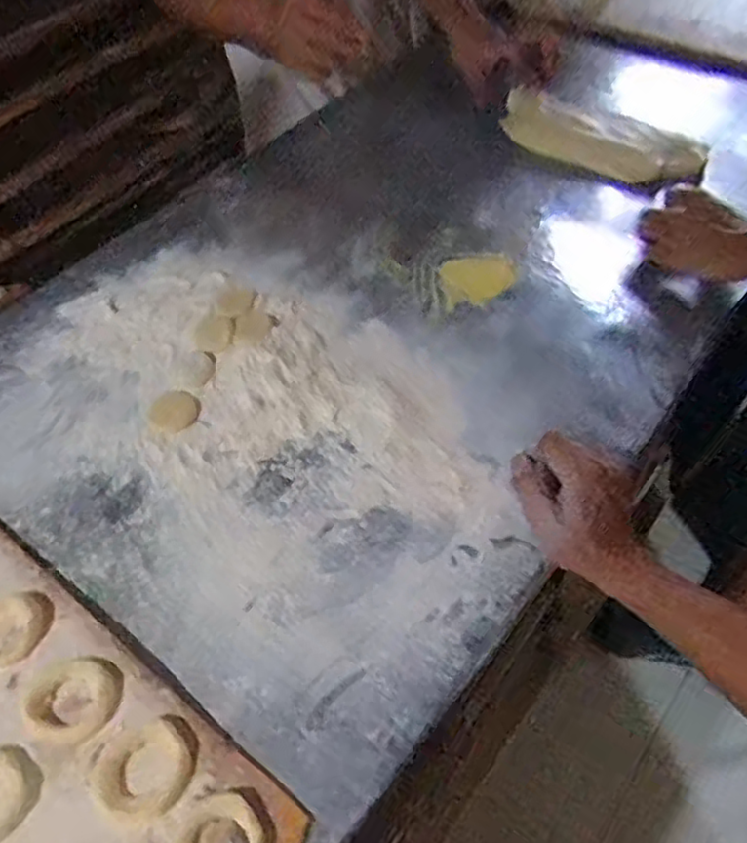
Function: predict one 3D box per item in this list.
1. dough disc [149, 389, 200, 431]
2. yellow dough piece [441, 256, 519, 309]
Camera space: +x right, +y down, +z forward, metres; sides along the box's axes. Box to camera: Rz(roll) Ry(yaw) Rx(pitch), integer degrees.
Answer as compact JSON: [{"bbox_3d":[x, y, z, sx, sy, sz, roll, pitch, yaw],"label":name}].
[{"bbox_3d":[-0.193,-0.011,0.668,0.050,0.004,0.044,29,60,24],"label":"dough disc"},{"bbox_3d":[0.117,-0.157,0.755,0.080,0.009,0.062,-10,53,-3],"label":"yellow dough piece"}]

